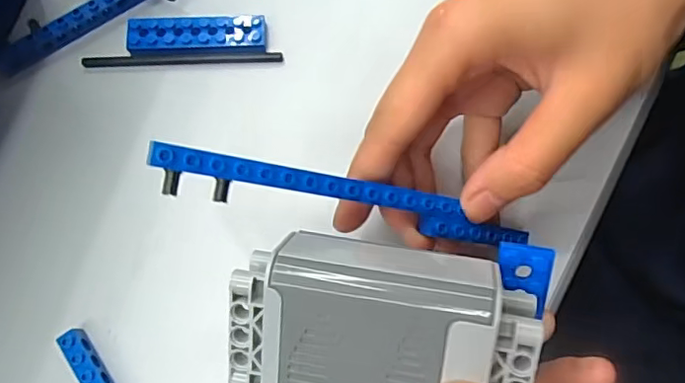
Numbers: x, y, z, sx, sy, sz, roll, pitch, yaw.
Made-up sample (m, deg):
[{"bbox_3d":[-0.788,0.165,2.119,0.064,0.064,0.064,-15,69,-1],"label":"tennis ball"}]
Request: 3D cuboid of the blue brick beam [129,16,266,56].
[{"bbox_3d":[-0.068,-0.073,0.264,0.063,0.008,0.018,-2,75,-1],"label":"blue brick beam"}]

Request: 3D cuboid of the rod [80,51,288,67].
[{"bbox_3d":[-0.075,-0.062,0.262,0.092,0.004,0.005,-2,75,-1],"label":"rod"}]

